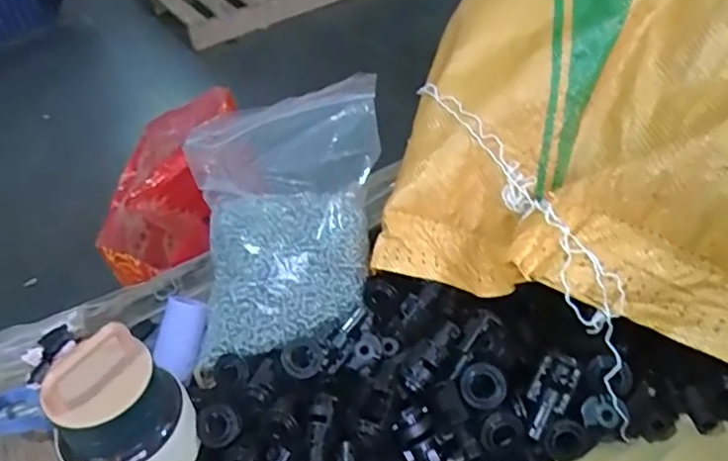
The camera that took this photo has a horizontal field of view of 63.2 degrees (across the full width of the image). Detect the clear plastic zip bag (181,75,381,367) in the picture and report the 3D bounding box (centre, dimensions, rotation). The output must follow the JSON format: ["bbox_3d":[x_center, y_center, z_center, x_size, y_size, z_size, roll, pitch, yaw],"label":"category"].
[{"bbox_3d":[-0.055,-0.022,0.439,0.115,0.125,0.187,2,43,10],"label":"clear plastic zip bag"}]

